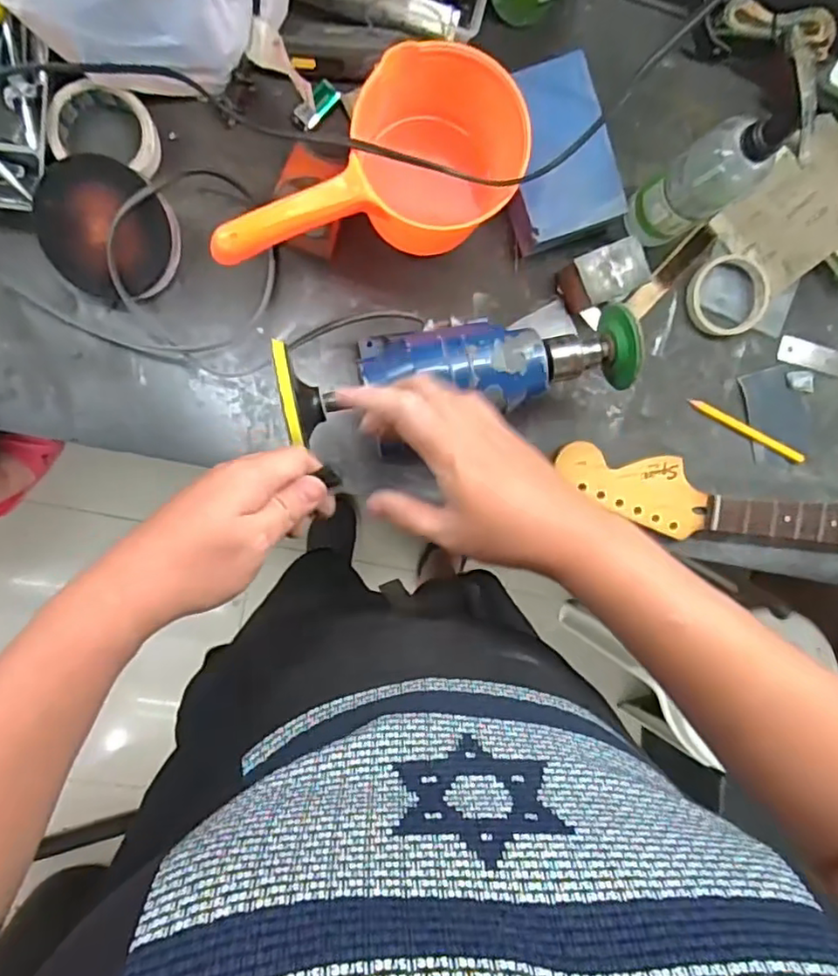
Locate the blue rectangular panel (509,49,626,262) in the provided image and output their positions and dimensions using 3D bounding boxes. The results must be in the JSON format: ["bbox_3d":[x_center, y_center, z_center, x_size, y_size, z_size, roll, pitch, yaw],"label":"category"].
[{"bbox_3d":[0.135,-0.335,0.623,0.110,0.062,0.170,-24,97,-5],"label":"blue rectangular panel"}]

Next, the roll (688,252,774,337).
[{"bbox_3d":[0.346,-0.215,0.680,0.090,0.027,0.086,-1,94,-8],"label":"roll"}]

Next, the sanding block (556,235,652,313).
[{"bbox_3d":[0.197,-0.223,0.642,0.075,0.060,0.057,-25,97,-5],"label":"sanding block"}]

